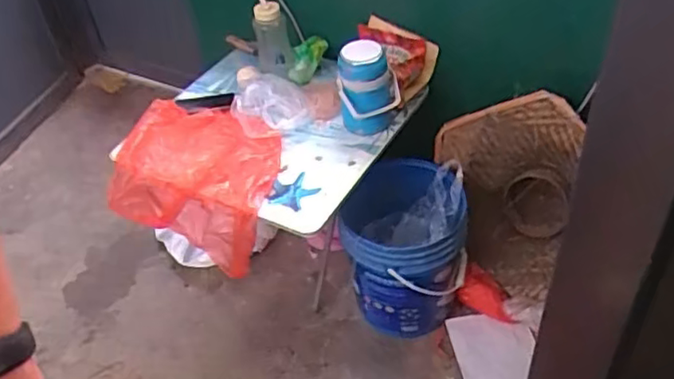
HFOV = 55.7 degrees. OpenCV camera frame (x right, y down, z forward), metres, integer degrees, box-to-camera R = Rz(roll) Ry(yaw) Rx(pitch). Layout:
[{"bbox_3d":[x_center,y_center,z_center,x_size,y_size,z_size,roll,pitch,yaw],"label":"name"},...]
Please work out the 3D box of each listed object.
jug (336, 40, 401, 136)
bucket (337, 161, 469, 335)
[{"bbox_3d":[0.081,-0.257,1.639,0.151,0.195,0.162,-4,42,3],"label":"jug"},{"bbox_3d":[0.178,0.160,1.745,0.326,0.355,0.336,-4,42,3],"label":"bucket"}]

